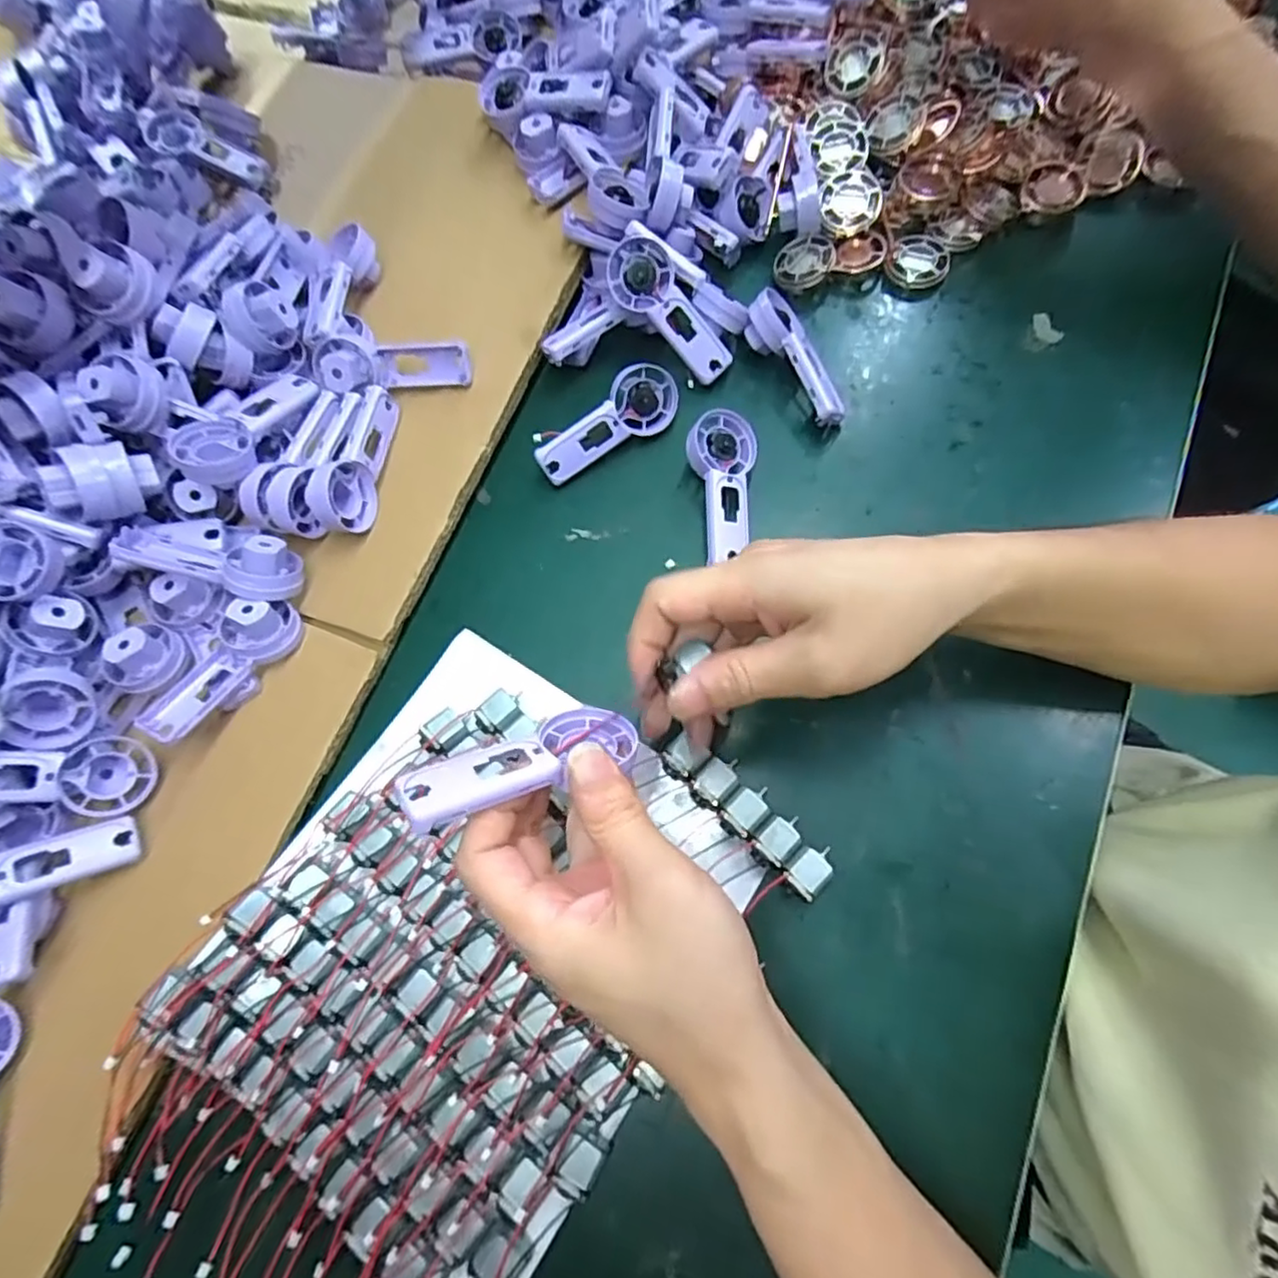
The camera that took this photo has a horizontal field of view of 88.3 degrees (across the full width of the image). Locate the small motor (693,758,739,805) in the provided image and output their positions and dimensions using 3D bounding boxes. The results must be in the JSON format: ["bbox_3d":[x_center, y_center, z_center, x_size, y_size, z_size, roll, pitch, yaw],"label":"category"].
[{"bbox_3d":[0.039,0.070,0.332,0.016,0.012,0.024,37,77,13],"label":"small motor"}]

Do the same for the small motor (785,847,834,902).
[{"bbox_3d":[0.082,0.110,0.316,0.016,0.018,0.025,42,78,14],"label":"small motor"}]

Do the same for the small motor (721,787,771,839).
[{"bbox_3d":[0.054,0.084,0.327,0.025,0.015,0.017,-42,75,-11],"label":"small motor"}]

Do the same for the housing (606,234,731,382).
[{"bbox_3d":[0.020,-0.201,0.404,0.035,0.019,0.093,-46,101,-12],"label":"housing"}]

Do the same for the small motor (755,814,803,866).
[{"bbox_3d":[0.069,0.097,0.323,0.018,0.017,0.023,43,78,14],"label":"small motor"}]

